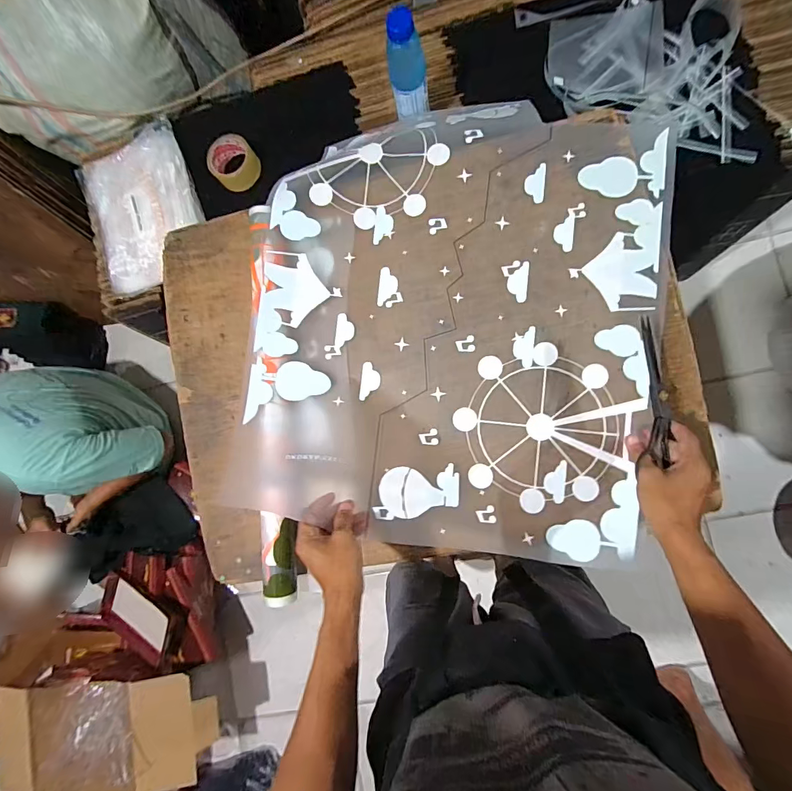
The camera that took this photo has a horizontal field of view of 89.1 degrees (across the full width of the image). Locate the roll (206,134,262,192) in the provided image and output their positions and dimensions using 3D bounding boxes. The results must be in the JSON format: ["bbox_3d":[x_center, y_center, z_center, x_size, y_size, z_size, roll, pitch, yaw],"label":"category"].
[{"bbox_3d":[-0.344,-0.493,0.856,0.089,0.051,0.094,0,87,8],"label":"roll"}]

